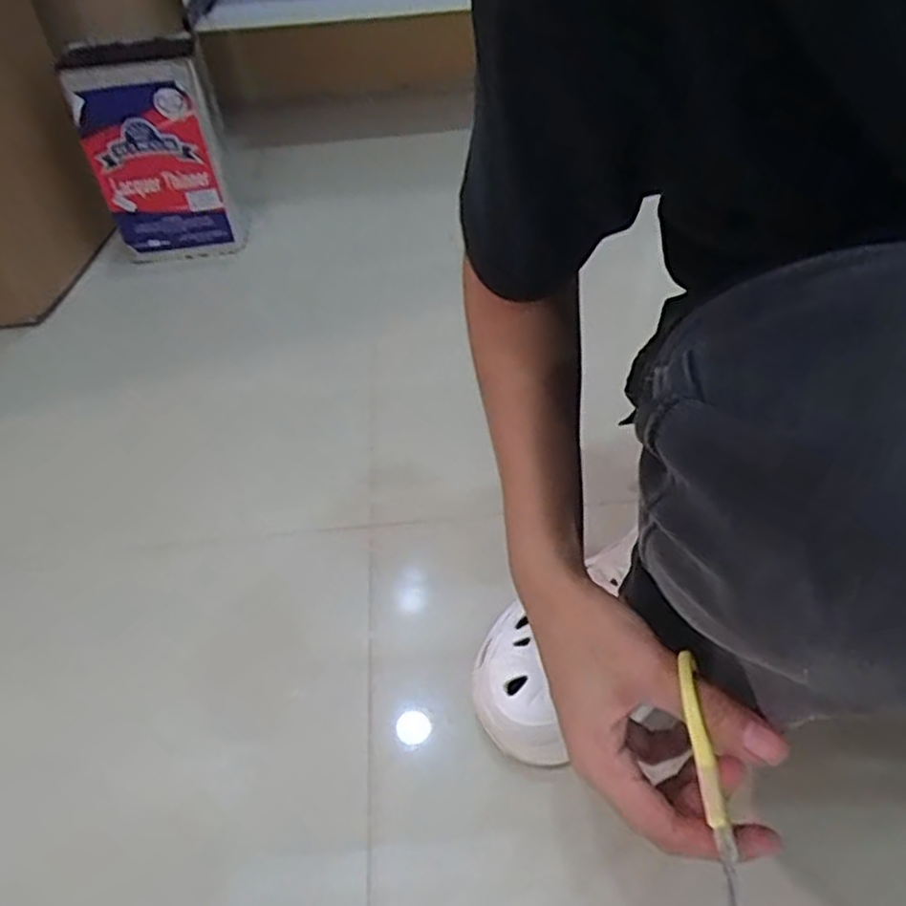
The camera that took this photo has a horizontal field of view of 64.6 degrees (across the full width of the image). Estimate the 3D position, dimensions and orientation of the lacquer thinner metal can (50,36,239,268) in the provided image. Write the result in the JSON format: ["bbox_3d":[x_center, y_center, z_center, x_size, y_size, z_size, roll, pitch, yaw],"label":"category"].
[{"bbox_3d":[-0.356,-0.351,0.884,0.157,0.249,0.092,-8,46,-5],"label":"lacquer thinner metal can"}]

